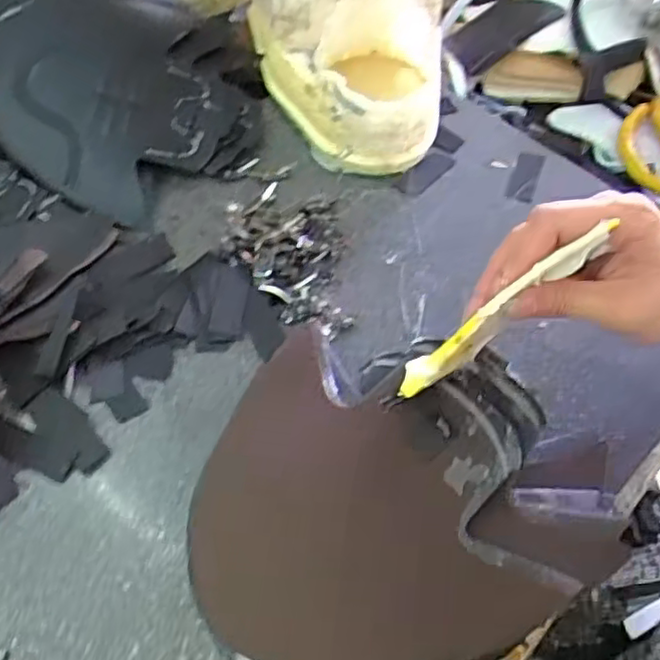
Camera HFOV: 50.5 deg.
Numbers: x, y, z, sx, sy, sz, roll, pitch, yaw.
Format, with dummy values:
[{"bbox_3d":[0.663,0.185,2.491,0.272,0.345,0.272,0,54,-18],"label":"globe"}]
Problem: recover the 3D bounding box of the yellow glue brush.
[{"bbox_3d":[0.075,-0.003,0.338,0.018,0.137,0.013,17,38,-50],"label":"yellow glue brush"}]

